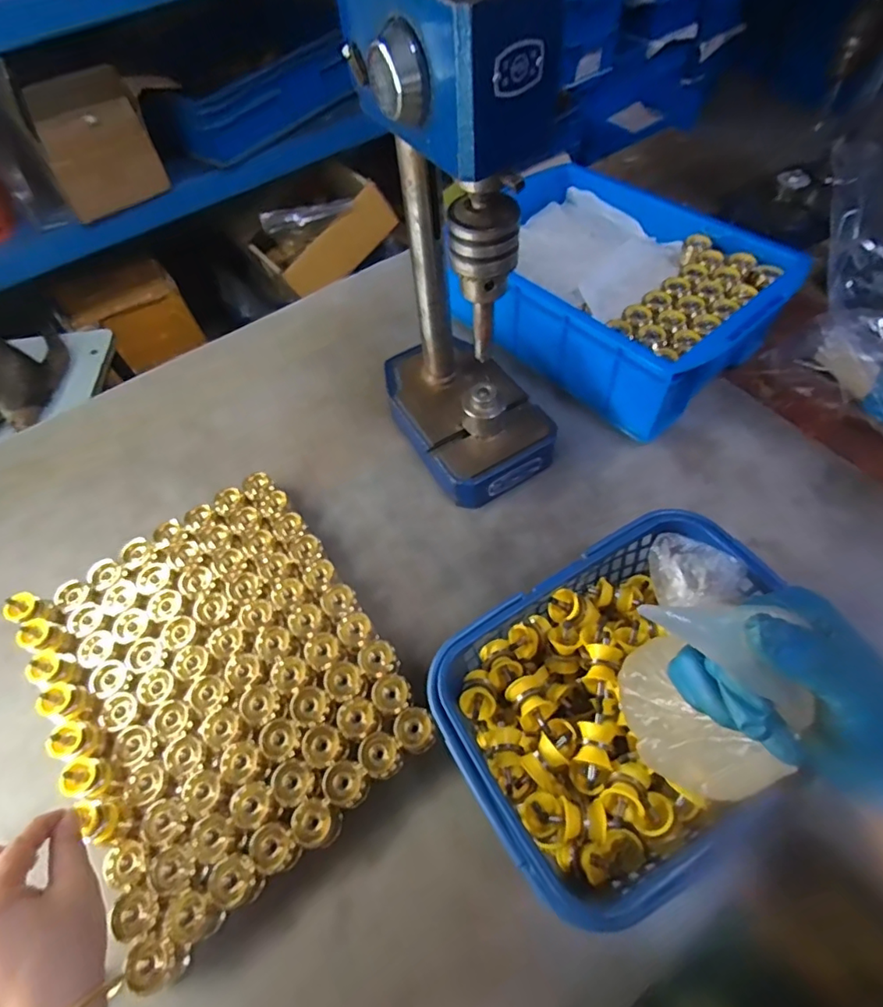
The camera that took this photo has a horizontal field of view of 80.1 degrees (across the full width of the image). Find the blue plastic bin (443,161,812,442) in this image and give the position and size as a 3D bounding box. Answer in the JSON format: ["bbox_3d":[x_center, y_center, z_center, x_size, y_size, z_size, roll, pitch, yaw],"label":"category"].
[{"bbox_3d":[0.197,-0.255,0.628,0.236,0.108,0.347,-38,63,-18],"label":"blue plastic bin"}]

